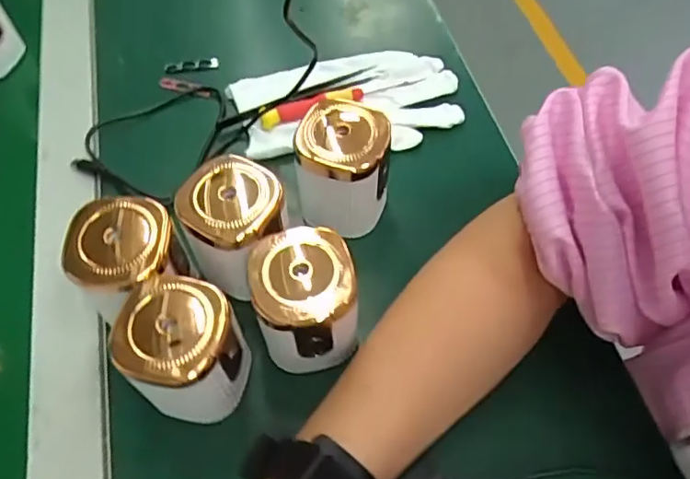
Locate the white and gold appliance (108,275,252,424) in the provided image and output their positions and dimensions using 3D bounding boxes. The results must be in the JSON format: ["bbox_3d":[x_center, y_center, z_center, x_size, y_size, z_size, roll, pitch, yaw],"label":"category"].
[{"bbox_3d":[-0.082,0.060,0.304,0.054,0.070,0.053,-1,57,1],"label":"white and gold appliance"}]

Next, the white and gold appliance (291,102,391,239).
[{"bbox_3d":[-0.002,-0.043,0.363,0.056,0.077,0.050,2,57,3],"label":"white and gold appliance"}]

